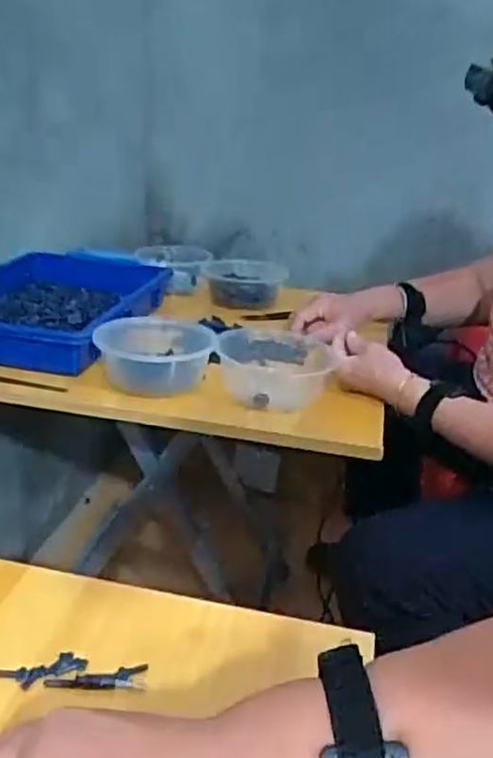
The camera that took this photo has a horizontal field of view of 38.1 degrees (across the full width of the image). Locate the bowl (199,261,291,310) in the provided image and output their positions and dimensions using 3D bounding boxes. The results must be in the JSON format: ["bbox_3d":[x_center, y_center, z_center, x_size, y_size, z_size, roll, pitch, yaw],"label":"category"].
[{"bbox_3d":[-0.005,-0.160,1.191,0.139,0.057,0.125,4,21,1],"label":"bowl"}]

